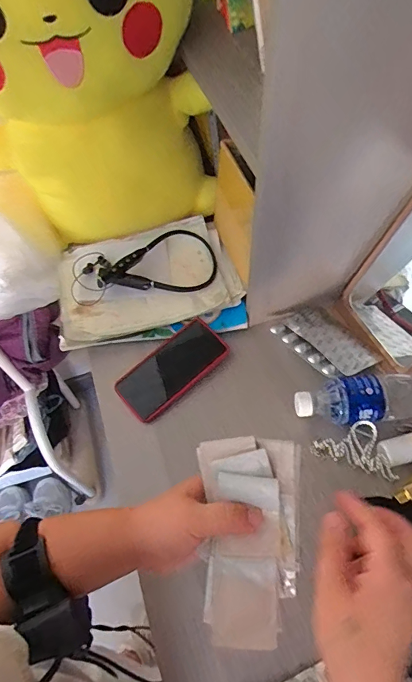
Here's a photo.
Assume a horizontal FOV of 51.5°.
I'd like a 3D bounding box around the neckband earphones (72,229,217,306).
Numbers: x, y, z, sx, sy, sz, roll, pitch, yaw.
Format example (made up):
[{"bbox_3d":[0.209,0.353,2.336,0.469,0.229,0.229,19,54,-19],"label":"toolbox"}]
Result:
[{"bbox_3d":[-0.099,-0.122,0.679,0.233,0.039,0.111,-11,59,-4],"label":"neckband earphones"}]

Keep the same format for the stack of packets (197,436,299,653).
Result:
[{"bbox_3d":[0.036,0.160,0.358,0.083,0.044,0.150,2,71,4],"label":"stack of packets"}]

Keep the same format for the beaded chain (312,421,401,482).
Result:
[{"bbox_3d":[0.194,0.134,0.549,0.103,0.027,0.055,19,62,13],"label":"beaded chain"}]

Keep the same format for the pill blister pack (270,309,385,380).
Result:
[{"bbox_3d":[0.174,-0.001,0.619,0.101,0.011,0.134,-24,48,-27],"label":"pill blister pack"}]

